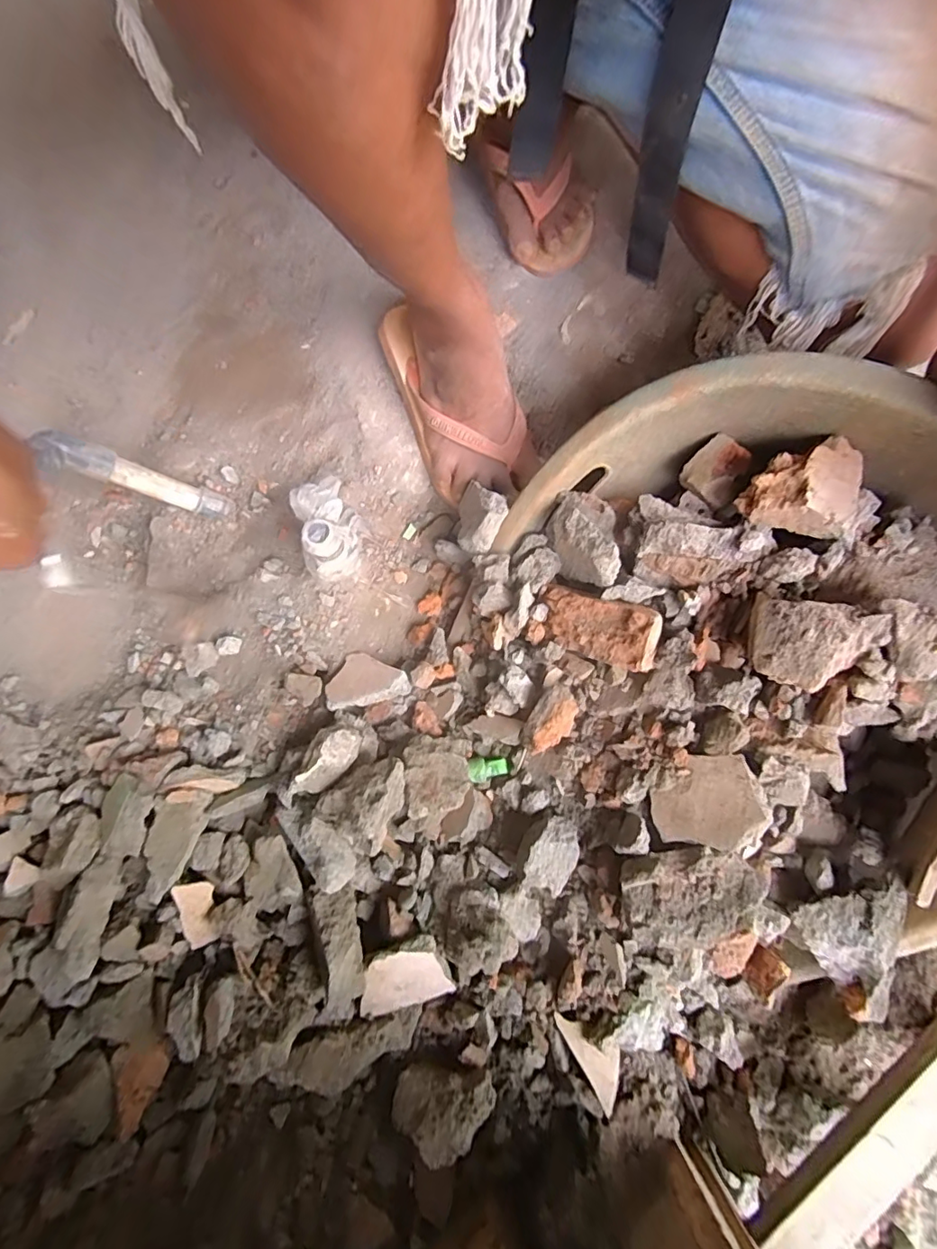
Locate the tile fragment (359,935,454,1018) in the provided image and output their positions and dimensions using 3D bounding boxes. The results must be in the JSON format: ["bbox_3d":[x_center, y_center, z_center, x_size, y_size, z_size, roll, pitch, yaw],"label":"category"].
[{"bbox_3d":[-0.049,0.268,0.401,0.068,0.009,0.058,-8,108,-9],"label":"tile fragment"}]

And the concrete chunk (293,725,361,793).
[{"bbox_3d":[-0.114,0.109,0.431,0.032,0.043,0.061,41,82,8],"label":"concrete chunk"}]

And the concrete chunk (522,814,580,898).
[{"bbox_3d":[0.066,0.180,0.416,0.034,0.031,0.054,26,80,6],"label":"concrete chunk"}]

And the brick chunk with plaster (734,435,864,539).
[{"bbox_3d":[0.242,-0.103,0.385,0.070,0.047,0.067,0,79,1],"label":"brick chunk with plaster"}]

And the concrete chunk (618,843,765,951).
[{"bbox_3d":[0.157,0.191,0.375,0.090,0.043,0.057,-11,79,-1],"label":"concrete chunk"}]

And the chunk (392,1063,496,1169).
[{"bbox_3d":[-0.018,0.339,0.367,0.068,0.032,0.039,1,79,1],"label":"chunk"}]

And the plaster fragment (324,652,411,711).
[{"bbox_3d":[-0.088,0.048,0.465,0.070,0.022,0.049,-13,50,7],"label":"plaster fragment"}]

